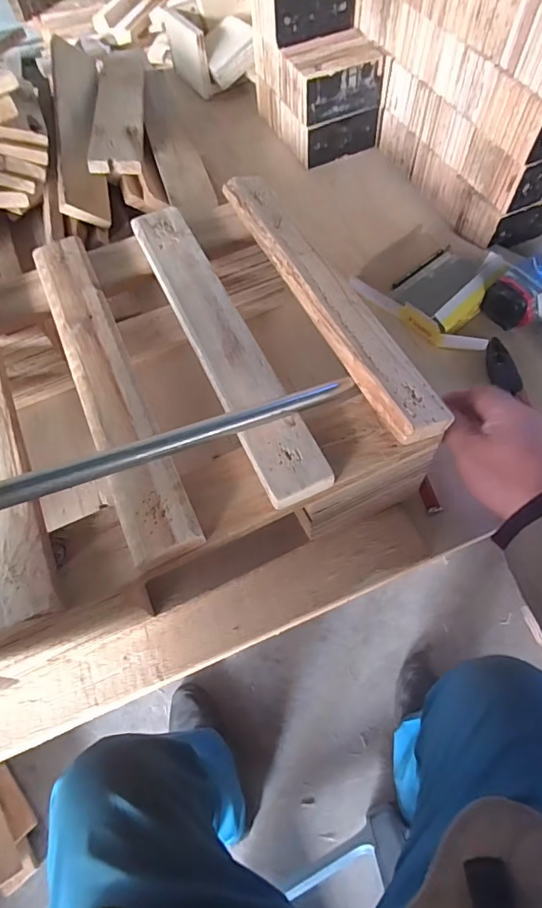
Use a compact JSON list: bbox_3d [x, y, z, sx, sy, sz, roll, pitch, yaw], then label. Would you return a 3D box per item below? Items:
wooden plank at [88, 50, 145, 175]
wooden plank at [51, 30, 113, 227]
[{"bbox_3d":[-0.217,-0.517,0.696,0.064,0.016,0.419,-3,56,-11],"label":"wooden plank"},{"bbox_3d":[-0.269,-0.467,0.674,0.066,0.012,0.373,6,61,-37],"label":"wooden plank"}]

